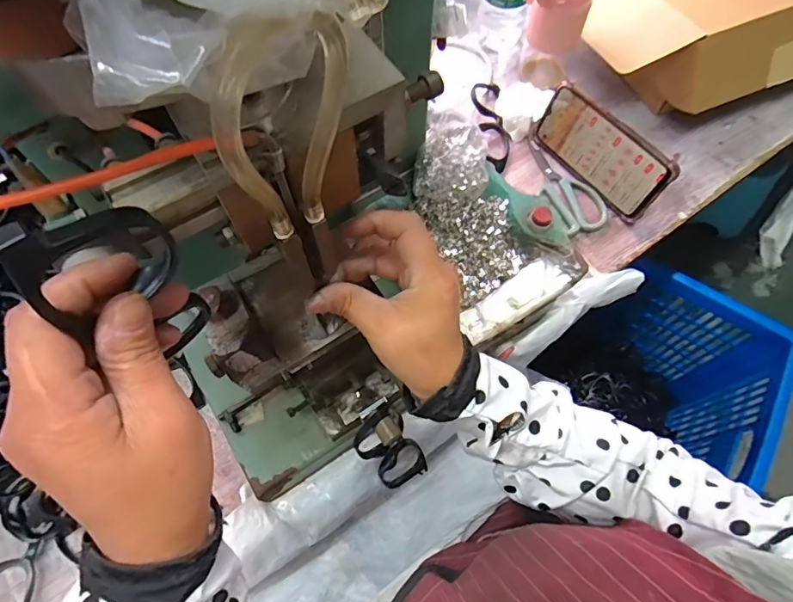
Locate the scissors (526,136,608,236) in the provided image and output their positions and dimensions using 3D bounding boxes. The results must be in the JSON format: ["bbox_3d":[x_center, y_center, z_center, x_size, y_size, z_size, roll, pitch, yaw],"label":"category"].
[{"bbox_3d":[0.200,-0.143,0.578,0.055,0.009,0.145,-20,67,-7],"label":"scissors"}]

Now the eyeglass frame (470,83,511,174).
[{"bbox_3d":[0.121,-0.227,0.609,0.041,0.021,0.139,-6,66,-1],"label":"eyeglass frame"}]

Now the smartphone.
[{"bbox_3d":[0.231,-0.173,0.551,0.010,0.079,0.167,-29,69,-30],"label":"smartphone"}]

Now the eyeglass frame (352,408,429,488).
[{"bbox_3d":[-0.001,0.131,0.422,0.047,0.130,0.026,-33,50,-9],"label":"eyeglass frame"}]

